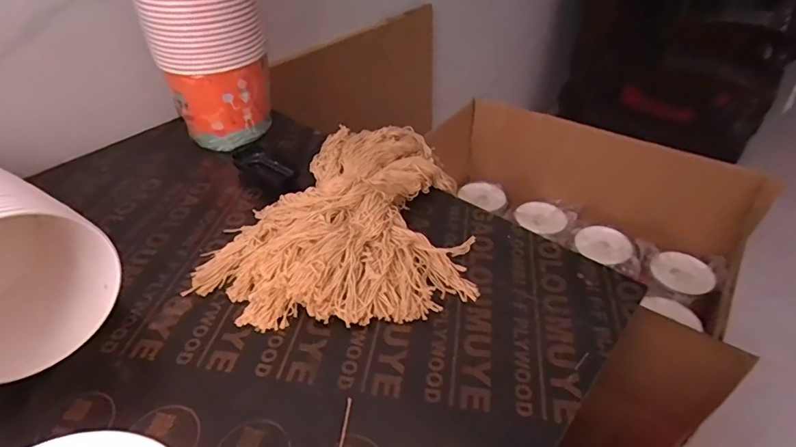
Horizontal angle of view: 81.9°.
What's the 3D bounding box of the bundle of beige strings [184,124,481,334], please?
[{"bbox_3d":[-0.077,-0.021,0.583,0.306,0.068,0.318,-3,40,-2],"label":"bundle of beige strings"}]

